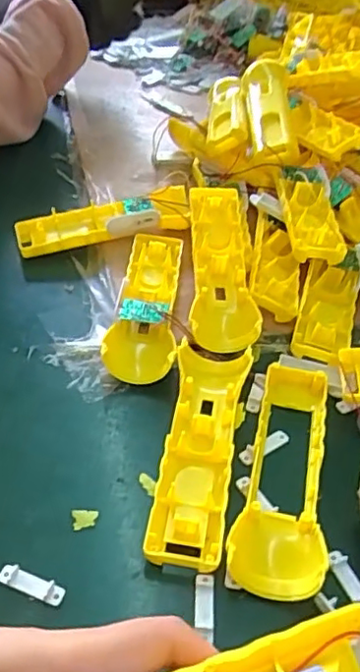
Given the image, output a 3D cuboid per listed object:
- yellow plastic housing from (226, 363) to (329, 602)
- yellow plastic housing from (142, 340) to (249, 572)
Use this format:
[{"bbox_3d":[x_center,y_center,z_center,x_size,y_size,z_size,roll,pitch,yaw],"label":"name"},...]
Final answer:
[{"bbox_3d":[0.069,0.079,0.378,0.050,0.033,0.162,11,43,10],"label":"yellow plastic housing"},{"bbox_3d":[0.015,0.067,0.390,0.048,0.019,0.164,7,43,5],"label":"yellow plastic housing"}]

